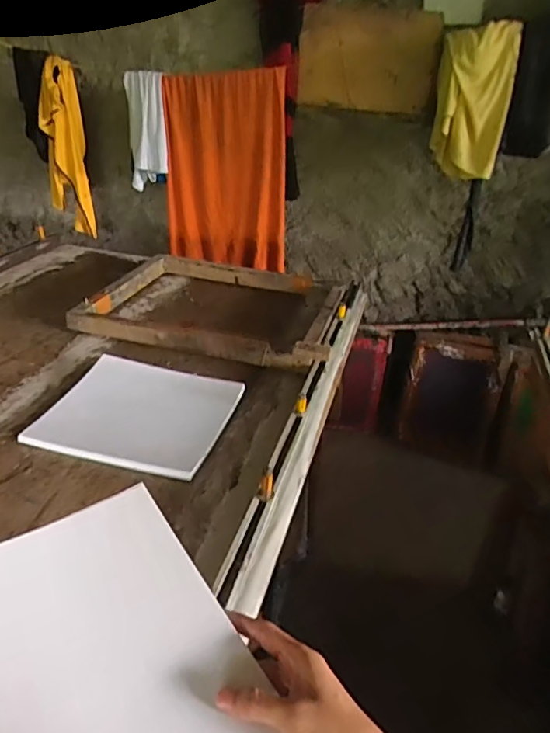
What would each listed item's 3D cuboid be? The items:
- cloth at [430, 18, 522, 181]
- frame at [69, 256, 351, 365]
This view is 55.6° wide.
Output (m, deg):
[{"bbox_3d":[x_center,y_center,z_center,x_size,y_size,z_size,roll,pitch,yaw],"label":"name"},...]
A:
[{"bbox_3d":[0.597,-0.800,1.584,0.209,0.411,0.148,14,31,17],"label":"cloth"},{"bbox_3d":[-0.105,-0.134,1.155,0.538,0.054,0.416,13,31,16],"label":"frame"}]

